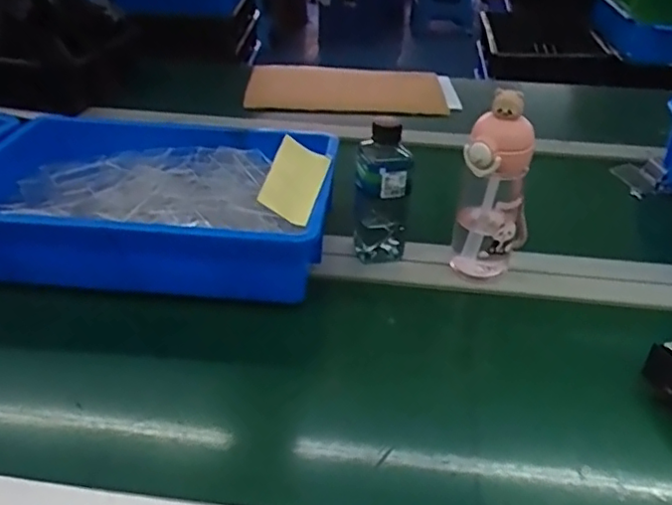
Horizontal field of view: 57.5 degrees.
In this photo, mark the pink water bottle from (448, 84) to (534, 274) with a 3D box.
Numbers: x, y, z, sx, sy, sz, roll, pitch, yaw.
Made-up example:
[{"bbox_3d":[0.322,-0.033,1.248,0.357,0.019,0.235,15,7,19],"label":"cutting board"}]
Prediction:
[{"bbox_3d":[0.168,-0.058,0.645,0.074,0.204,0.068,15,37,17],"label":"pink water bottle"}]

